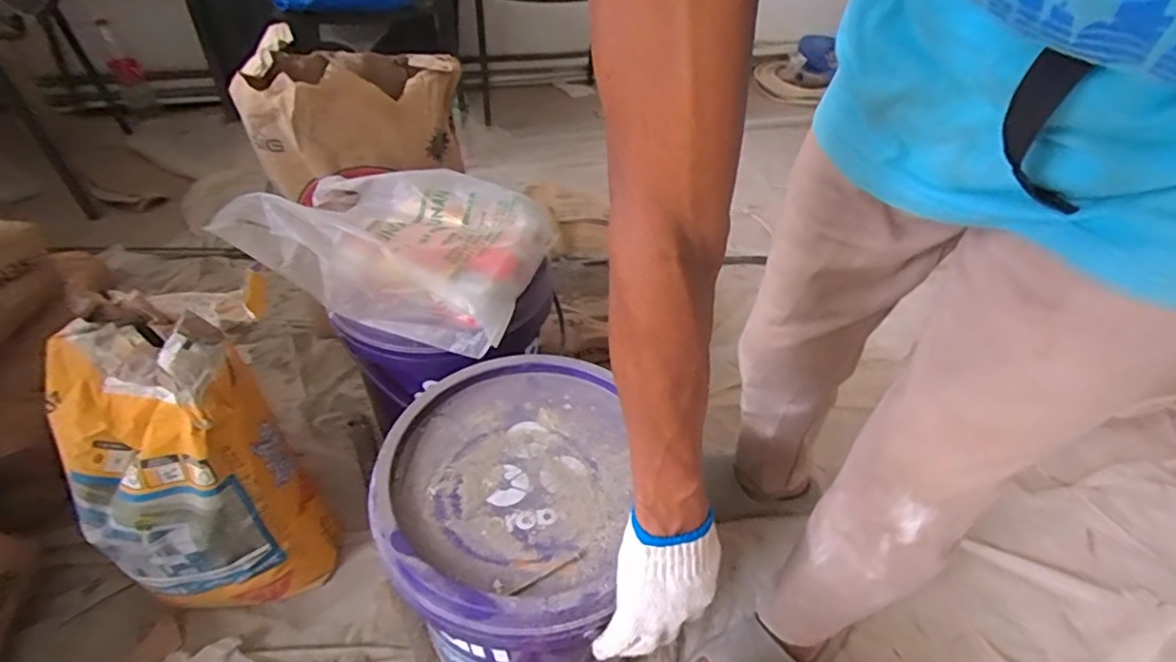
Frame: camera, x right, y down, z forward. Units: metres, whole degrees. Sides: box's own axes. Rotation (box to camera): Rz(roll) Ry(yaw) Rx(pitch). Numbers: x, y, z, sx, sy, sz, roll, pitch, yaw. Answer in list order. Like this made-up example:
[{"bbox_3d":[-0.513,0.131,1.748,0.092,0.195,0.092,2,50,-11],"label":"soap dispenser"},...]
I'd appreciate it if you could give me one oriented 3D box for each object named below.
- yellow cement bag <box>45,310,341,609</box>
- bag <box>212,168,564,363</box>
[{"bbox_3d":[-0.504,0.167,0.740,0.213,0.410,0.235,-28,50,-30],"label":"yellow cement bag"},{"bbox_3d":[-0.248,-0.137,0.781,0.366,0.127,0.262,14,43,13],"label":"bag"}]

